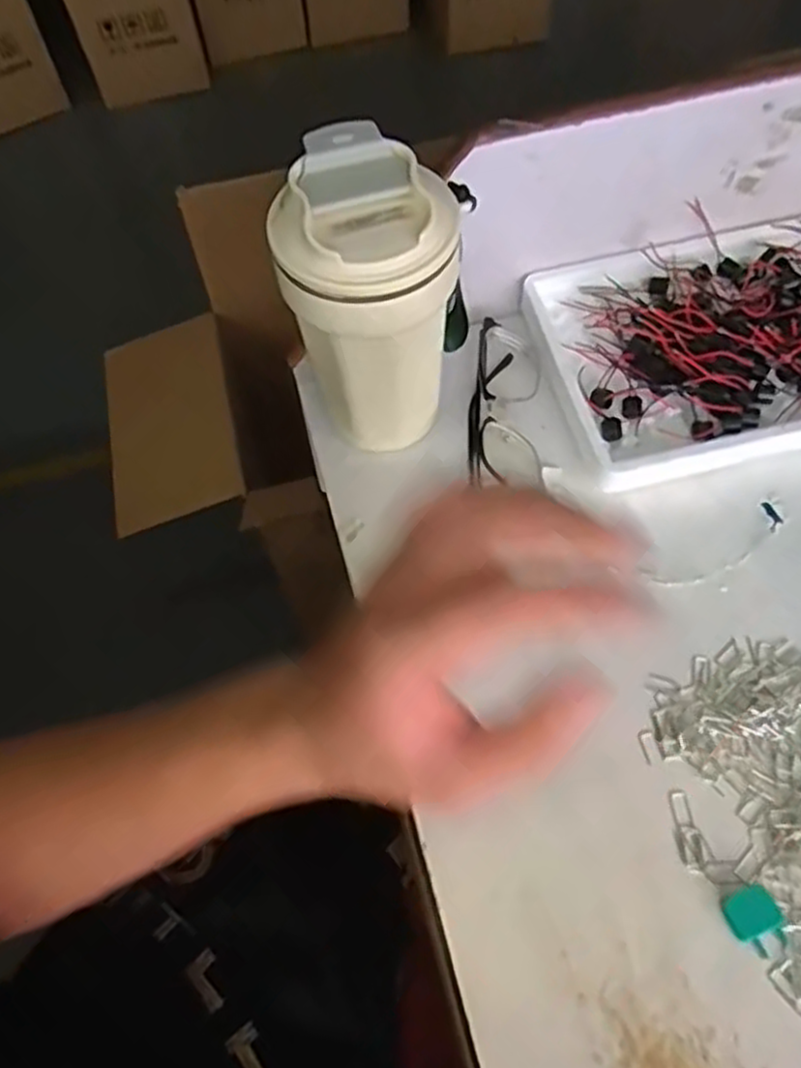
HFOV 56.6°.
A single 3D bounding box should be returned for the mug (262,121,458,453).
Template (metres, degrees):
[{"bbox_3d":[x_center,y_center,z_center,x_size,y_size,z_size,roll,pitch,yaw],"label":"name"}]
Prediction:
[{"bbox_3d":[-0.013,-0.116,0.398,0.088,0.154,0.080,-10,60,-3],"label":"mug"}]

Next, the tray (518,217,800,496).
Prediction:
[{"bbox_3d":[0.214,-0.121,0.459,0.245,0.040,0.159,-13,60,-4],"label":"tray"}]

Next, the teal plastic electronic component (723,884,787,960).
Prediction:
[{"bbox_3d":[0.153,0.167,0.321,0.020,0.011,0.025,-27,62,-12],"label":"teal plastic electronic component"}]

